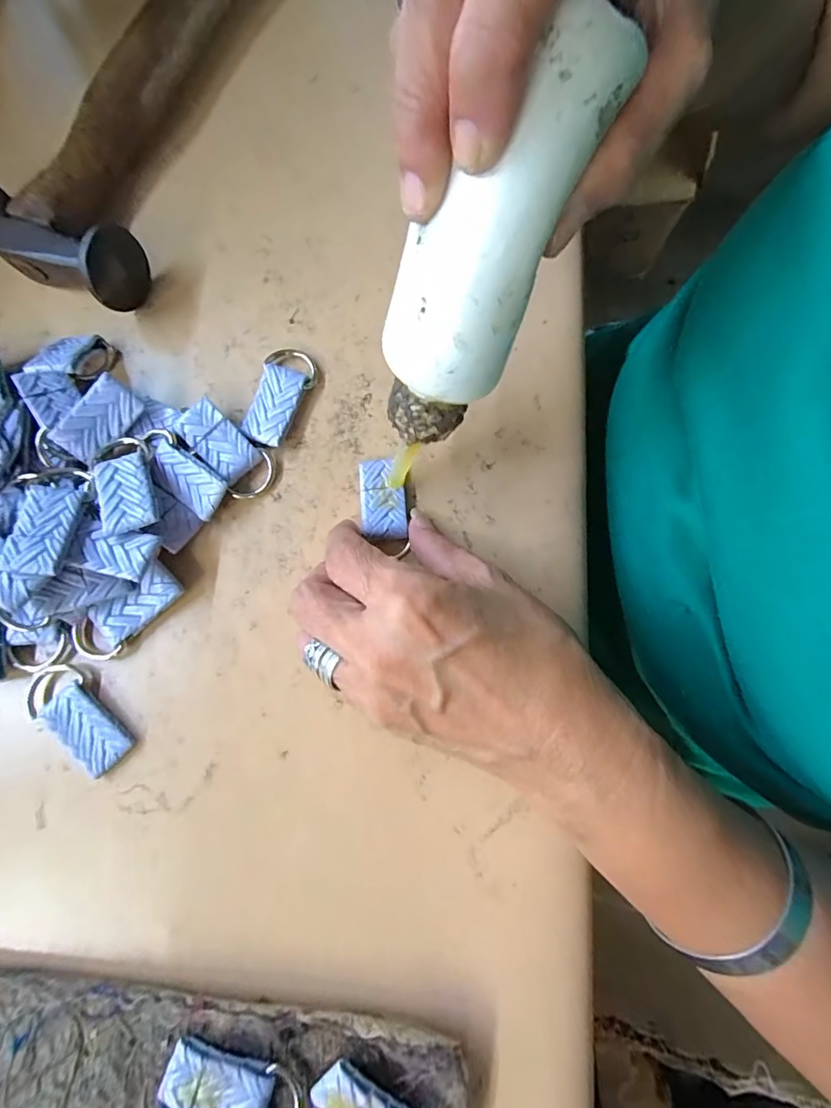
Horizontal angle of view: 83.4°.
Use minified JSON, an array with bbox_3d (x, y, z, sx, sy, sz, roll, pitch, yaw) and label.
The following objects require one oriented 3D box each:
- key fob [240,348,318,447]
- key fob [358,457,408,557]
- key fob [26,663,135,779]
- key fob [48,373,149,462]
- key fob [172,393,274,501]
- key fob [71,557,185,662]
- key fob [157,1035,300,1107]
[{"bbox_3d":[-0.064,-0.074,0.218,0.024,0.007,0.049,18,81,3],"label":"key fob"},{"bbox_3d":[-0.015,-0.024,0.208,0.020,0.004,0.039,-14,74,-3],"label":"key fob"},{"bbox_3d":[-0.138,0.067,0.192,0.048,0.007,0.022,43,83,7],"label":"key fob"},{"bbox_3d":[-0.138,-0.058,0.203,0.036,0.004,0.020,-48,117,-2],"label":"key fob"},{"bbox_3d":[-0.086,-0.048,0.211,0.023,0.011,0.049,-41,82,-6],"label":"key fob"},{"bbox_3d":[-0.123,0.025,0.199,0.049,0.009,0.021,-42,82,-6],"label":"key fob"},{"bbox_3d":[-0.065,0.189,0.164,0.048,0.004,0.022,20,81,4],"label":"key fob"}]

